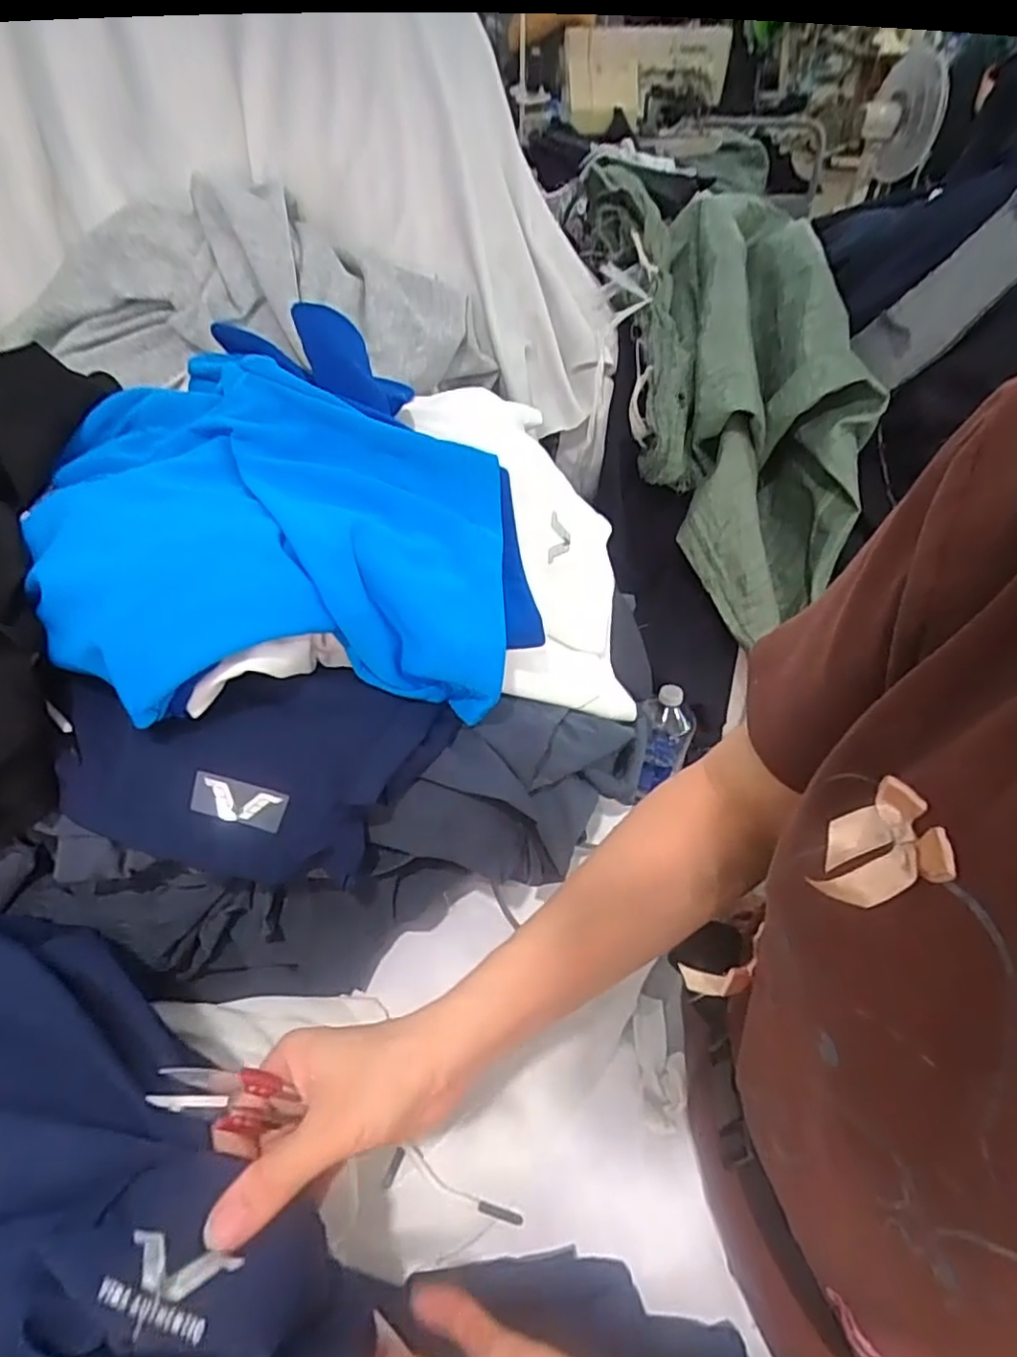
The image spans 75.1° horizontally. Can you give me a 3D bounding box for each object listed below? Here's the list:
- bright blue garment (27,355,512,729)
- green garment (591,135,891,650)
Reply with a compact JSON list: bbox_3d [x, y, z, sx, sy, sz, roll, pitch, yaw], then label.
[{"bbox_3d":[-0.162,-0.102,0.472,0.325,0.117,0.284,-3,48,-4],"label":"bright blue garment"},{"bbox_3d":[0.327,-0.415,0.953,0.293,0.201,0.722,-2,80,-3],"label":"green garment"}]

